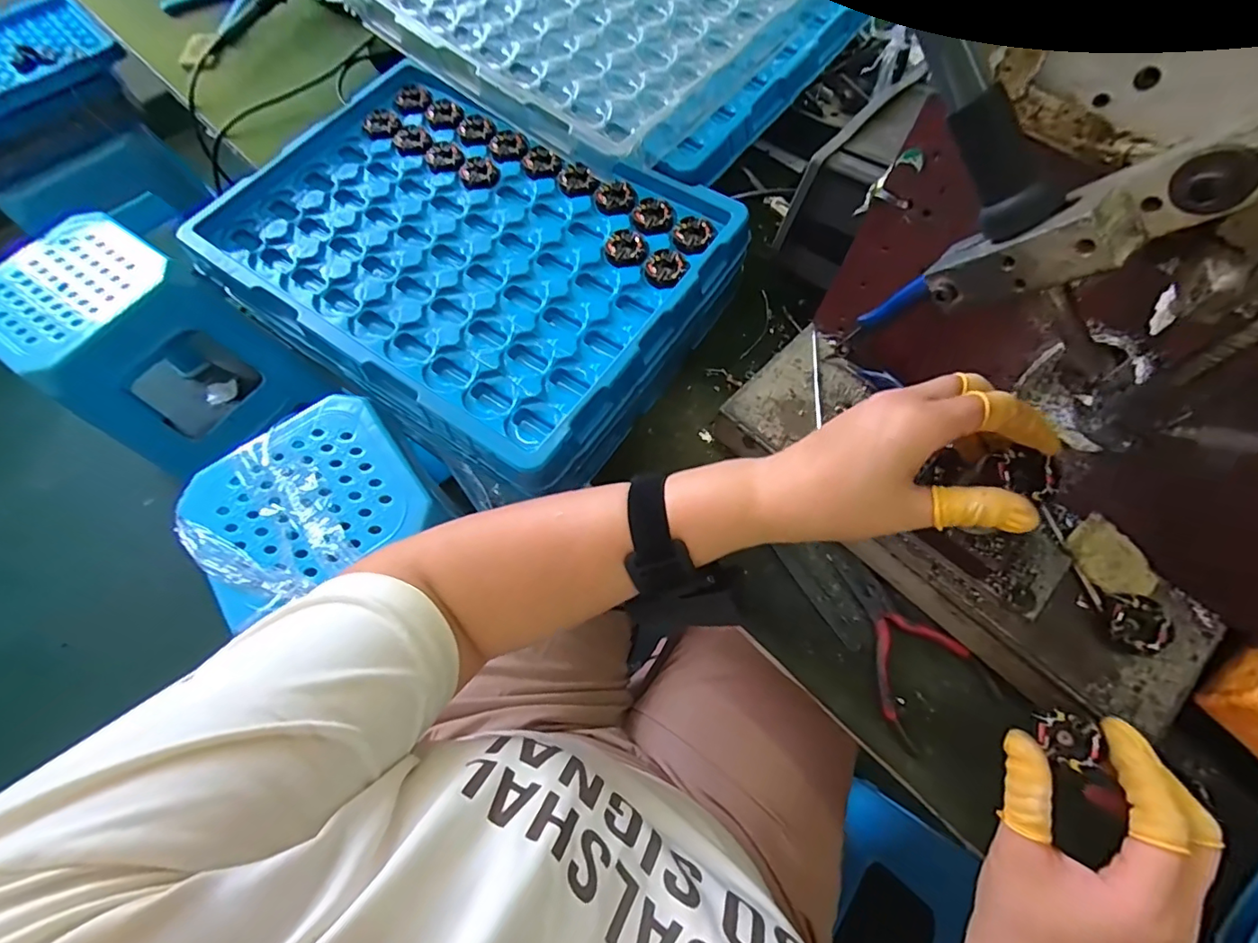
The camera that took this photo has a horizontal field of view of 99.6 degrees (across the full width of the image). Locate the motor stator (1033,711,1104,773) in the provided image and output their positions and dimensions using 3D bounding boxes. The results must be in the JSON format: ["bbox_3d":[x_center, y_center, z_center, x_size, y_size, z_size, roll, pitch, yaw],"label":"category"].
[{"bbox_3d":[0.223,0.137,0.271,0.025,0.013,0.025,9,67,6],"label":"motor stator"}]

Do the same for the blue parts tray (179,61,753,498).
[{"bbox_3d":[-0.133,-0.169,0.434,0.372,0.064,0.260,32,72,15],"label":"blue parts tray"}]

